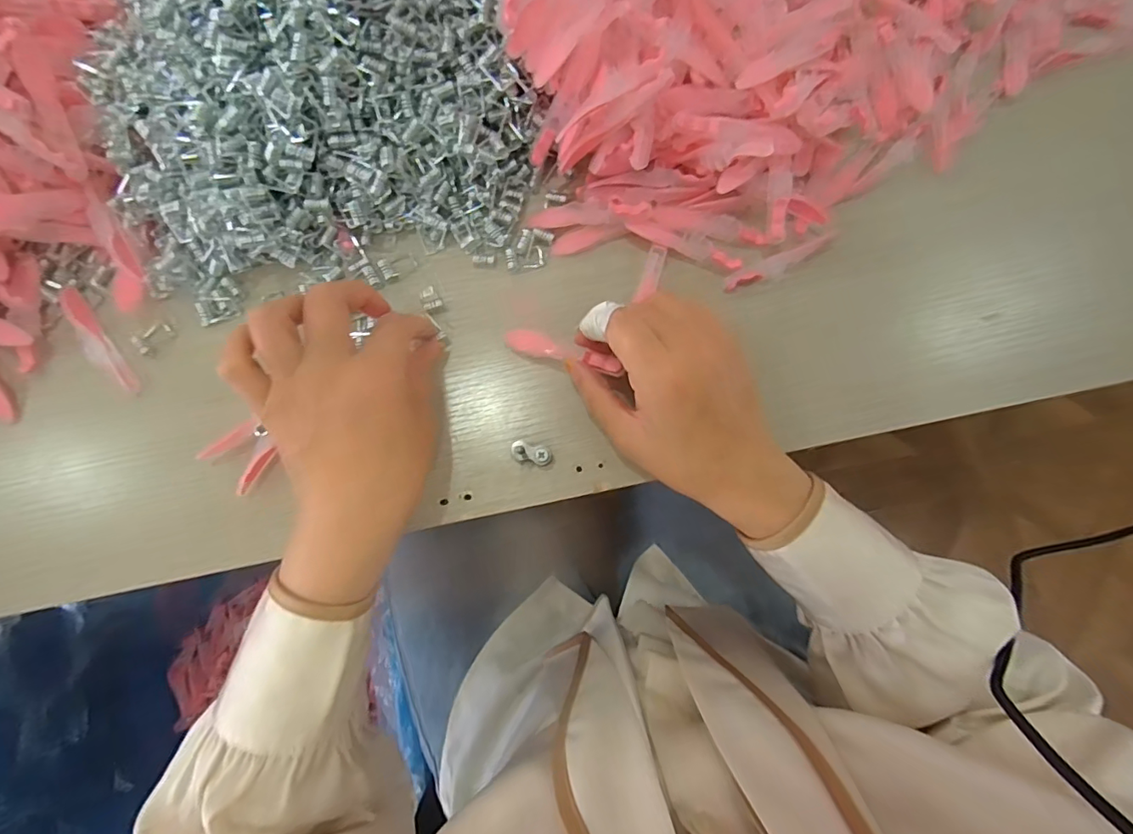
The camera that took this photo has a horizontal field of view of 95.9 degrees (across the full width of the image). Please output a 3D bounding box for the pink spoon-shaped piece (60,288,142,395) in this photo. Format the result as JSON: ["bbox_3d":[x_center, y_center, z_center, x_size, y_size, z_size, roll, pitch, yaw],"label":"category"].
[{"bbox_3d":[-0.291,-0.046,0.318,0.013,0.013,0.078,-38,82,-6],"label":"pink spoon-shaped piece"}]

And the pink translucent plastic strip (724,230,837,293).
[{"bbox_3d":[0.140,-0.100,0.328,0.083,0.010,0.012,-27,81,-5],"label":"pink translucent plastic strip"}]

